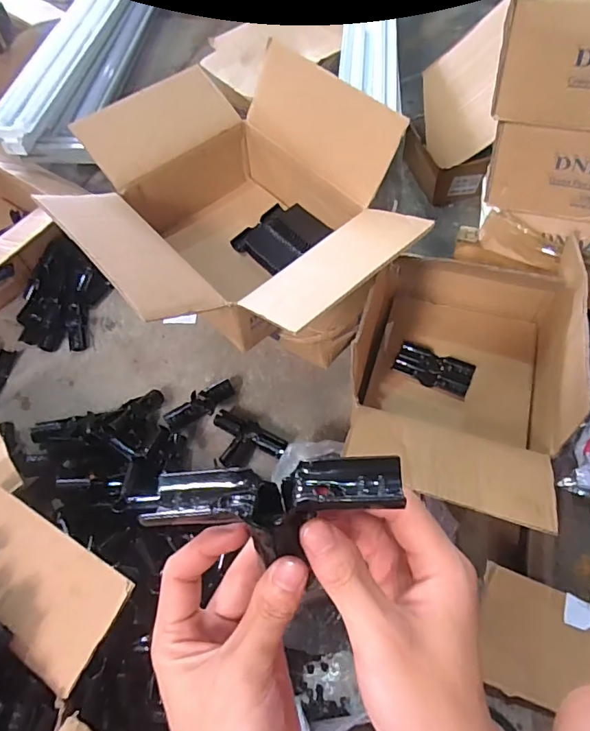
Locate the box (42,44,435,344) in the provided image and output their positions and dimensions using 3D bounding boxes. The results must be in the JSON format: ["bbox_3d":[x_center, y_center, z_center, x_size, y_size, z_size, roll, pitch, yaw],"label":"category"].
[{"bbox_3d":[-0.099,-0.230,0.789,0.449,0.244,0.513,-37,62,-19],"label":"box"}]

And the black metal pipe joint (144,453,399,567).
[{"bbox_3d":[-0.010,0.071,0.252,0.129,0.017,0.045,-7,57,5],"label":"black metal pipe joint"}]

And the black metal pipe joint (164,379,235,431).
[{"bbox_3d":[-0.164,0.068,0.864,0.133,0.051,0.060,-26,59,-13],"label":"black metal pipe joint"}]

